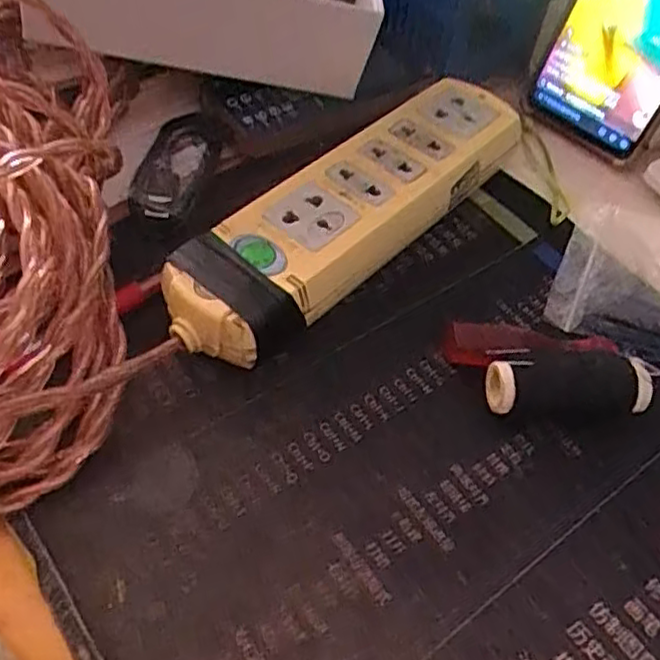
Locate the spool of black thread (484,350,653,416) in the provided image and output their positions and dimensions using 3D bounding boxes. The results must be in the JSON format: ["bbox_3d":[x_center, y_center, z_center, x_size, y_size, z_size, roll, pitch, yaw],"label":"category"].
[{"bbox_3d":[0.098,0.023,0.287,0.063,0.022,0.022,1,54,-4],"label":"spool of black thread"}]

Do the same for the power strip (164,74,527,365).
[{"bbox_3d":[0.013,-0.060,0.330,0.057,0.033,0.215,37,59,21],"label":"power strip"}]

